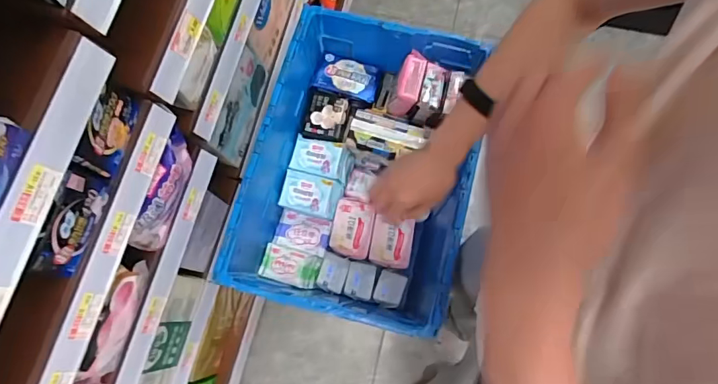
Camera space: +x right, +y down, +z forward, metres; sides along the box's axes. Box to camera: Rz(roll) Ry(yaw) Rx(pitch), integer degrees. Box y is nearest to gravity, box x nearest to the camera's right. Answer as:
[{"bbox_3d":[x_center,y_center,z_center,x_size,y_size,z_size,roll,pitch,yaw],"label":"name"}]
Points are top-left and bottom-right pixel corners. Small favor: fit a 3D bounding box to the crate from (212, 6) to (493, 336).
[{"bbox_3d":[0.006,-0.044,0.951,0.416,0.245,0.579,12,76,4],"label":"crate"}]

